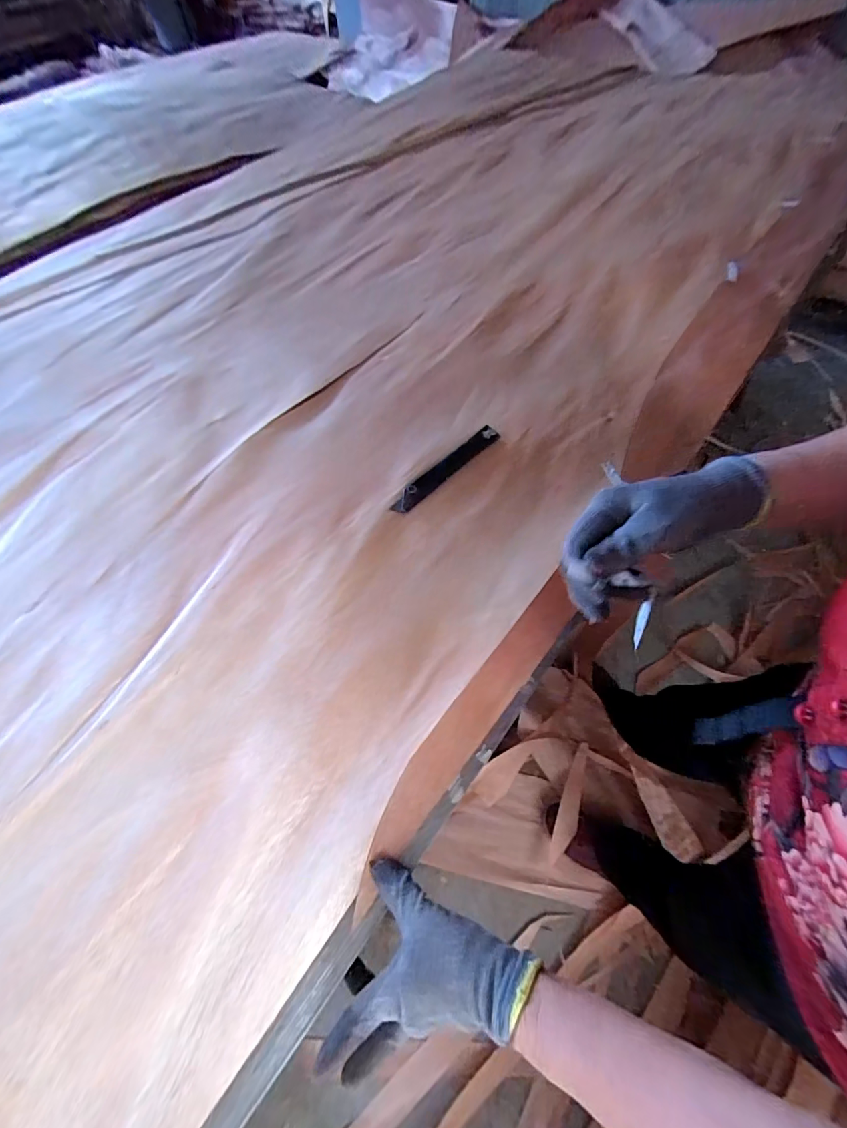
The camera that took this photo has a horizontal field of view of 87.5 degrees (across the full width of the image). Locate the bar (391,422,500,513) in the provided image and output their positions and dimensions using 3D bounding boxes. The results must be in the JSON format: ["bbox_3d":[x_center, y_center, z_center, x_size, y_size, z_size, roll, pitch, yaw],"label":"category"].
[{"bbox_3d":[0.026,-0.111,0.508,0.160,0.009,0.022,-41,95,-19],"label":"bar"}]

